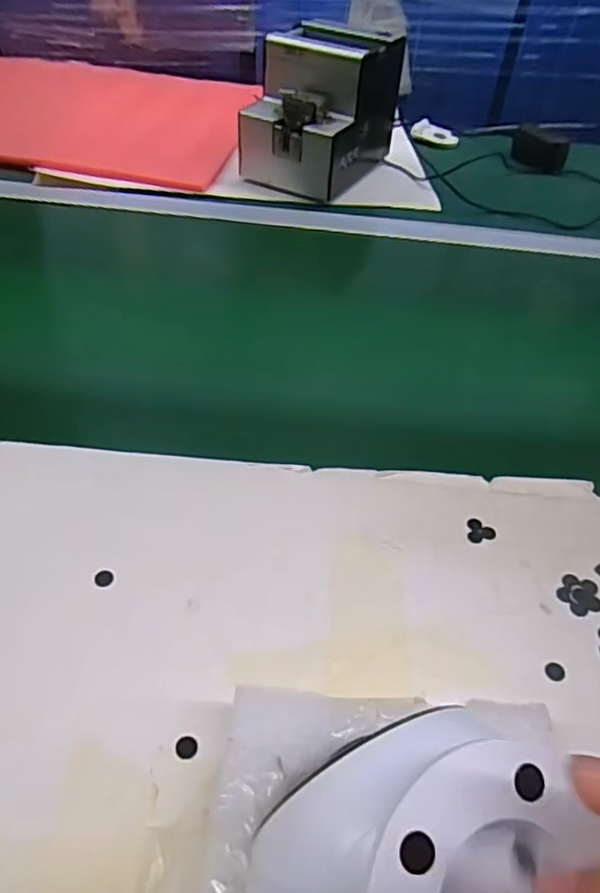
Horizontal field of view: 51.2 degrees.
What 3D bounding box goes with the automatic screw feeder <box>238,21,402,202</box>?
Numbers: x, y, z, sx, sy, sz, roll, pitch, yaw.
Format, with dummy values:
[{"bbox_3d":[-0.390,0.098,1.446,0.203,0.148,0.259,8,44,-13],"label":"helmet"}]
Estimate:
[{"bbox_3d":[0.027,-0.405,0.754,0.124,0.143,0.180,25,48,19],"label":"automatic screw feeder"}]

